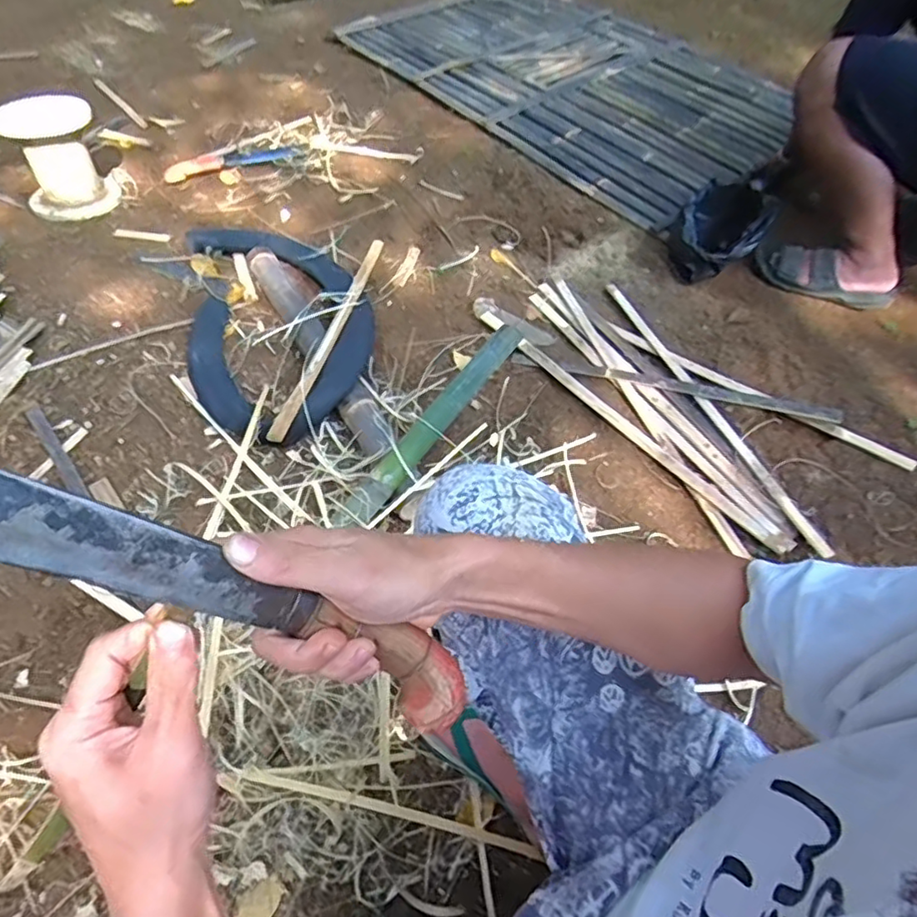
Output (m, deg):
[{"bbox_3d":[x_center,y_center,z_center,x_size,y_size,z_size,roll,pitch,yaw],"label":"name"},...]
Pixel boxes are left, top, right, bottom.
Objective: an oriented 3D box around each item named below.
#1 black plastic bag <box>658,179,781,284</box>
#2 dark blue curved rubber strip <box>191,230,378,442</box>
[{"bbox_3d":[0.549,-0.480,1.304,0.199,0.198,0.159,18,55,11],"label":"black plastic bag"},{"bbox_3d":[-0.345,-0.263,1.190,0.352,0.071,0.604,-7,54,-7],"label":"dark blue curved rubber strip"}]

